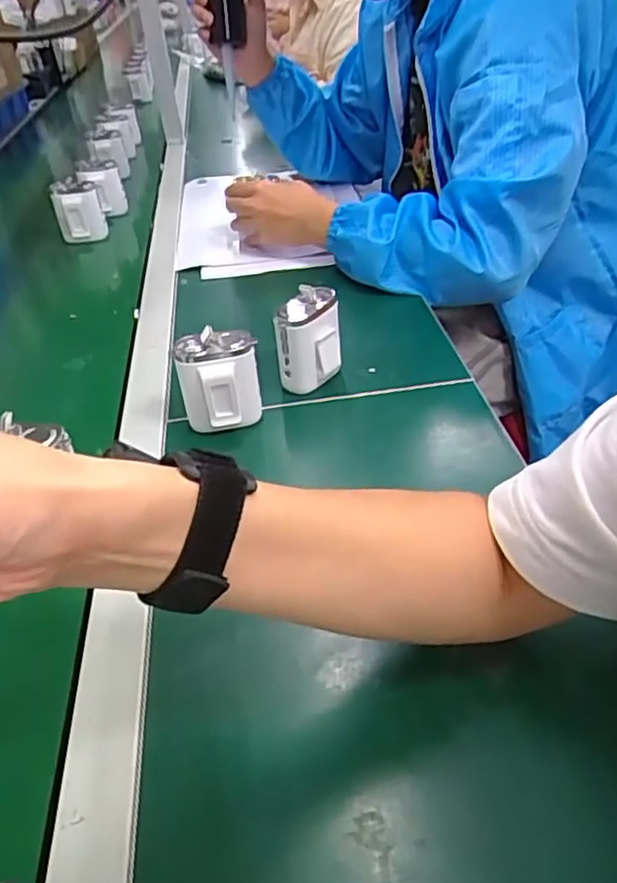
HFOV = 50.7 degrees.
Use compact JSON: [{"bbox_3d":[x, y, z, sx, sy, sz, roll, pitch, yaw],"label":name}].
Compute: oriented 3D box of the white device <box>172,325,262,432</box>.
[{"bbox_3d":[-0.078,-0.048,0.573,0.069,0.088,0.040,-9,38,-5],"label":"white device"}]

